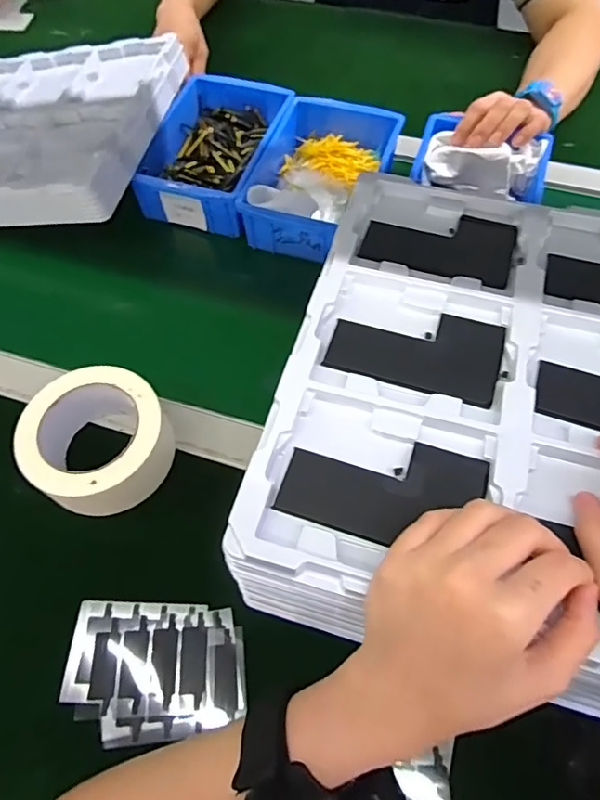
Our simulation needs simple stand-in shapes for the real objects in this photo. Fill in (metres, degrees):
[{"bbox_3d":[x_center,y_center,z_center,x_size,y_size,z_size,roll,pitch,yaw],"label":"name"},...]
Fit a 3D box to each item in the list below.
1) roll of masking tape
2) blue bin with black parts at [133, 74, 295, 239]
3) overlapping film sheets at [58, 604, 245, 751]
[{"bbox_3d":[-0.162,0.032,0.425,0.107,0.055,0.105,0,60,1],"label":"roll of masking tape"},{"bbox_3d":[-0.091,-0.282,0.596,0.127,0.056,0.197,13,62,8],"label":"blue bin with black parts"},{"bbox_3d":[-0.100,0.188,0.366,0.122,0.004,0.087,-2,60,0],"label":"overlapping film sheets"}]

